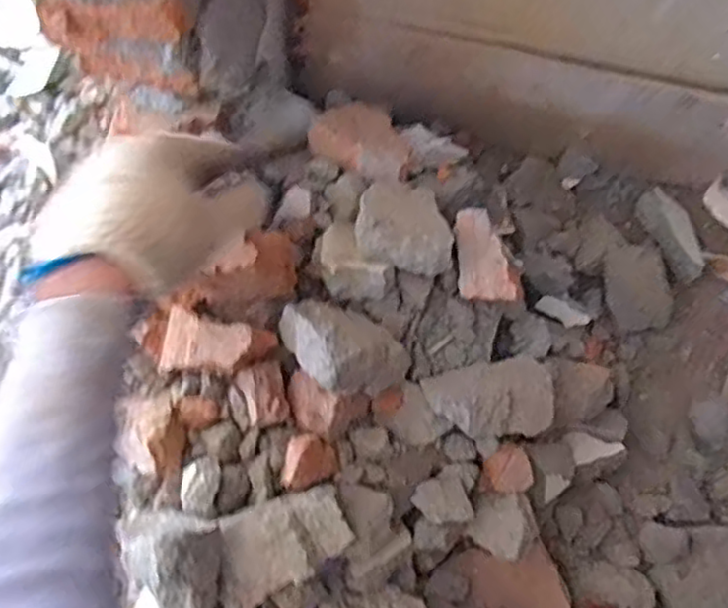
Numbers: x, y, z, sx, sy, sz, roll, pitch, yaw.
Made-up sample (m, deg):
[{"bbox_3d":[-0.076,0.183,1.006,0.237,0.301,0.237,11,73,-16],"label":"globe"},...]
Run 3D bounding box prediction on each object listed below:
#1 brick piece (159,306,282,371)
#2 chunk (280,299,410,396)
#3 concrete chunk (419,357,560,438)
[{"bbox_3d":[-0.103,0.032,0.480,0.075,0.027,0.042,15,77,3],"label":"brick piece"},{"bbox_3d":[-0.016,0.027,0.473,0.089,0.047,0.059,42,80,9],"label":"chunk"},{"bbox_3d":[0.101,0.074,0.524,0.102,0.039,0.058,-14,77,-3],"label":"concrete chunk"}]

